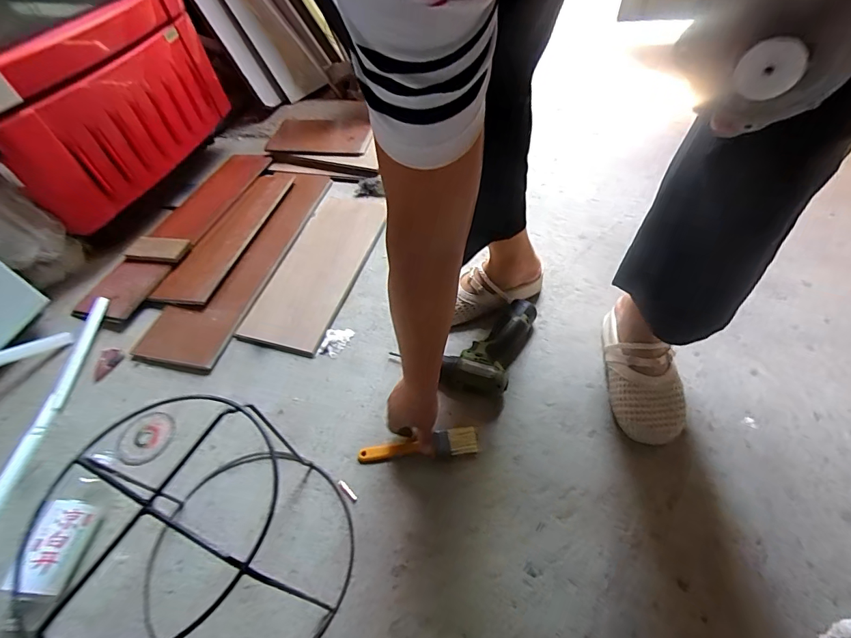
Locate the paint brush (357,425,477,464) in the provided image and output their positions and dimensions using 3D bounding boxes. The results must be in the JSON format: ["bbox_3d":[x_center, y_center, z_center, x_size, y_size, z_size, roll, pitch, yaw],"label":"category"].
[{"bbox_3d":[-0.012,0.198,0.635,0.179,0.017,0.041,-8,53,1],"label":"paint brush"}]

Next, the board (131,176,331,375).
[{"bbox_3d":[-0.406,-0.154,0.927,0.166,0.019,0.602,8,54,11],"label":"board"}]

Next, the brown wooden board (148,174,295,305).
[{"bbox_3d":[-0.461,-0.215,0.978,0.128,0.019,0.453,8,54,11],"label":"brown wooden board"}]

